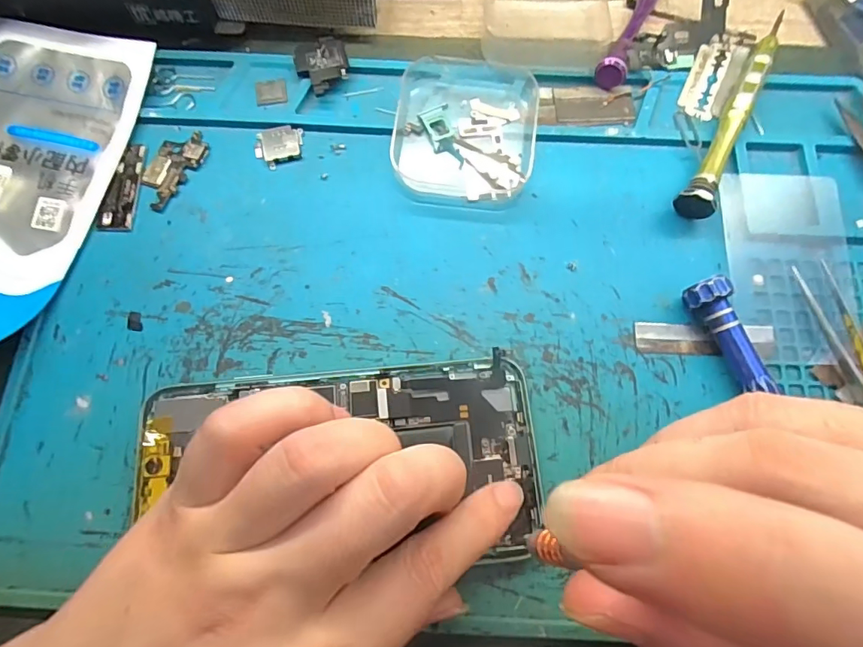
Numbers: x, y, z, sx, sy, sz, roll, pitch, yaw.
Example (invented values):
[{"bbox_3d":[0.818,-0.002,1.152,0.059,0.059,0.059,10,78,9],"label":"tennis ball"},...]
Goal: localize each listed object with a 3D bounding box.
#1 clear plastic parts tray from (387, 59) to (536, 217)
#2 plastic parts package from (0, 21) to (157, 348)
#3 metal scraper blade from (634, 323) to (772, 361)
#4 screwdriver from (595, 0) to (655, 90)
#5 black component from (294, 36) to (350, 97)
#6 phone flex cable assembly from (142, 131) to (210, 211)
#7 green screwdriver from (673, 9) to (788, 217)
[{"bbox_3d":[0.016,-0.092,0.221,0.065,0.014,0.080,7,74,2],"label":"clear plastic parts tray"},{"bbox_3d":[-0.190,-0.065,0.201,0.085,0.027,0.160,17,75,5],"label":"plastic parts package"},{"bbox_3d":[0.115,0.007,0.196,0.057,0.004,0.014,1,74,0],"label":"metal scraper blade"},{"bbox_3d":[0.108,-0.162,0.242,0.013,0.019,0.112,26,76,7],"label":"screwdriver"},{"bbox_3d":[-0.053,-0.125,0.231,0.025,0.009,0.034,-14,74,-4],"label":"black component"},{"bbox_3d":[-0.120,-0.073,0.216,0.020,0.004,0.040,31,76,8],"label":"phone flex cable assembly"},{"bbox_3d":[0.143,-0.097,0.220,0.014,0.018,0.116,30,76,8],"label":"green screwdriver"}]

